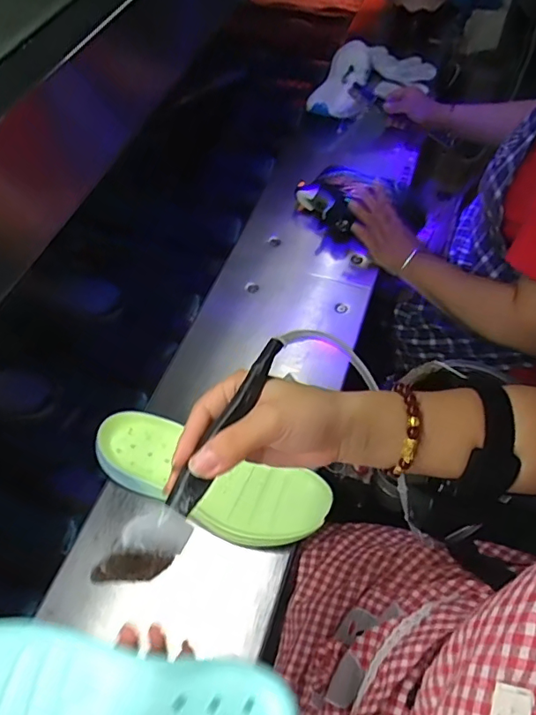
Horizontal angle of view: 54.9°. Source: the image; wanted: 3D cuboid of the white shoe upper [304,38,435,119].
[{"bbox_3d":[0.199,-0.592,1.090,0.190,0.074,0.304,37,64,24],"label":"white shoe upper"}]

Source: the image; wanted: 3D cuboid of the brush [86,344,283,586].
[{"bbox_3d":[-0.037,0.057,0.306,0.029,0.019,0.167,24,68,17],"label":"brush"}]

